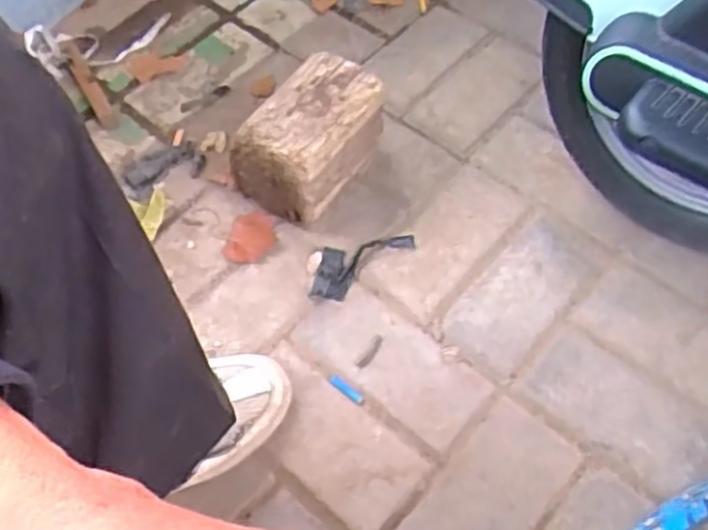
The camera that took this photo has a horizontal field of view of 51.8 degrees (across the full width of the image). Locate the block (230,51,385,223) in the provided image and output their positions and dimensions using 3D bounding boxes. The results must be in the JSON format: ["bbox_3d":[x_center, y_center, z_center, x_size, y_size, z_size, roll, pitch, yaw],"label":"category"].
[{"bbox_3d":[-0.044,-0.127,0.785,0.099,0.129,0.143,29,63,19],"label":"block"}]

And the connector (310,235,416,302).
[{"bbox_3d":[0.010,0.002,0.772,0.118,0.007,0.063,-9,58,-4],"label":"connector"}]

